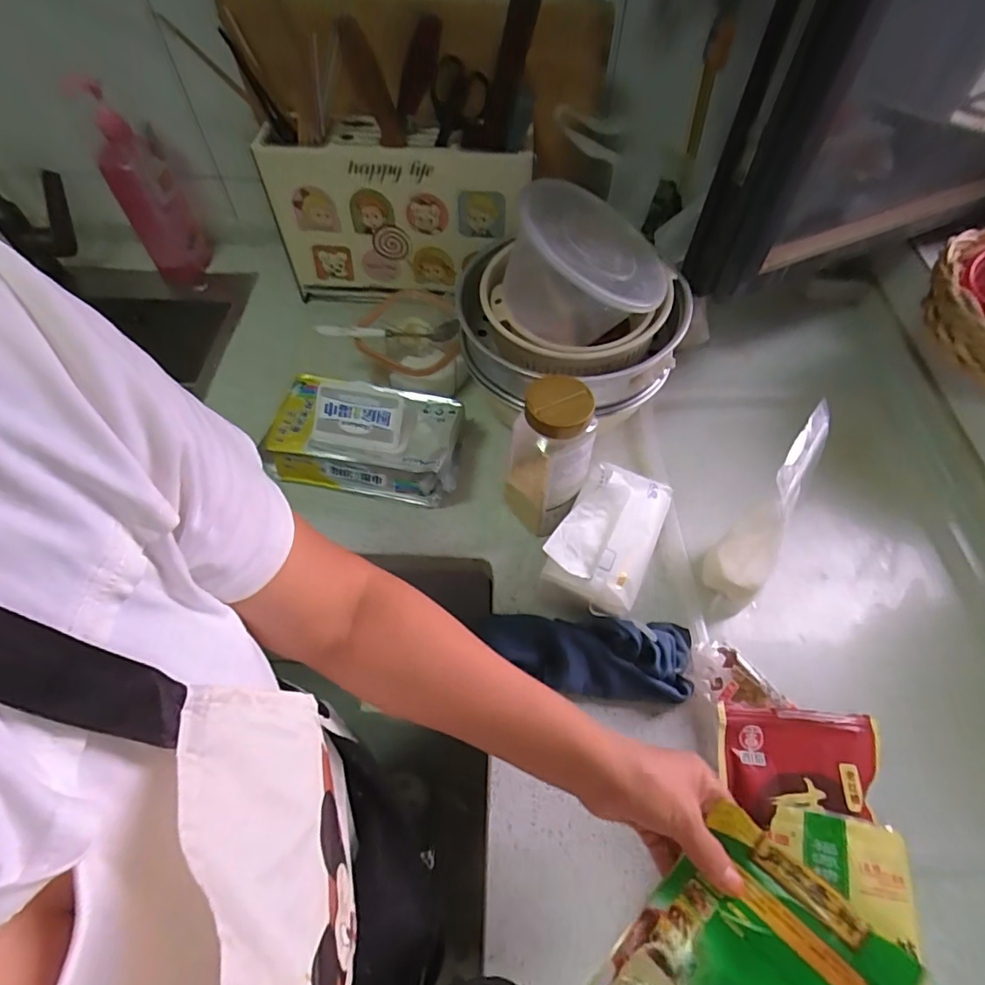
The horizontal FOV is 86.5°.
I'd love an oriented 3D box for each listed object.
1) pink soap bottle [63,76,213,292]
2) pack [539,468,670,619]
[{"bbox_3d":[-0.504,-0.432,0.781,0.089,0.246,0.063,-30,63,-18],"label":"pink soap bottle"},{"bbox_3d":[0.123,0.038,0.539,0.097,0.054,0.156,26,61,15],"label":"pack"}]

